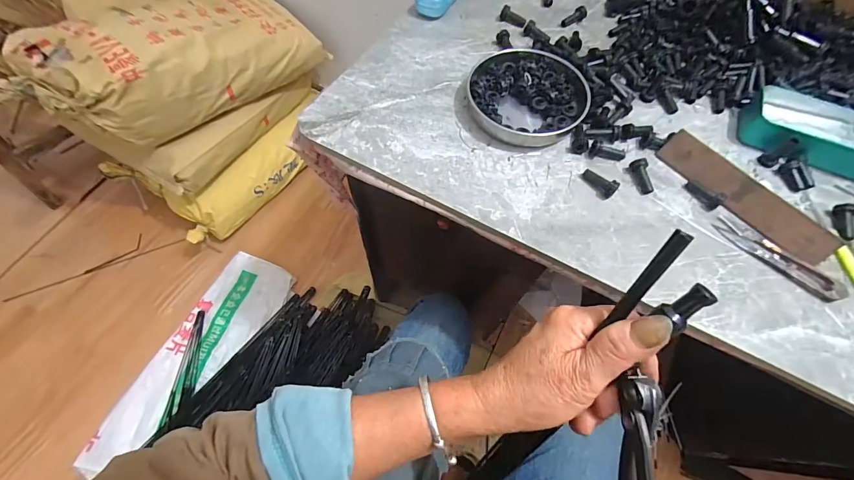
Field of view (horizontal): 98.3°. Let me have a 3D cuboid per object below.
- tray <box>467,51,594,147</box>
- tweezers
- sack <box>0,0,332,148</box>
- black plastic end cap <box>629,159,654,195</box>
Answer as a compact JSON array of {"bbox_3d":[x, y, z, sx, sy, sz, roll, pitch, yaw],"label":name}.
[{"bbox_3d":[0.118,-0.176,0.443,0.135,0.026,0.139,1,62,-2],"label":"tray"},{"bbox_3d":[0.345,0.021,0.364,0.119,0.006,0.026,38,67,16],"label":"tweezers"},{"bbox_3d":[-0.629,-0.468,0.962,0.306,0.232,0.661,35,51,15],"label":"sack"},{"bbox_3d":[0.232,-0.068,0.398,0.012,0.012,0.039,-9,78,-8],"label":"black plastic end cap"}]

